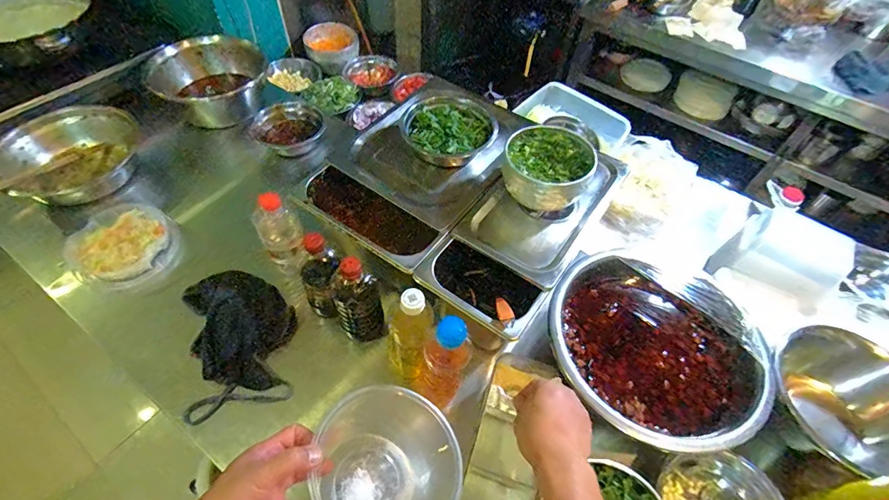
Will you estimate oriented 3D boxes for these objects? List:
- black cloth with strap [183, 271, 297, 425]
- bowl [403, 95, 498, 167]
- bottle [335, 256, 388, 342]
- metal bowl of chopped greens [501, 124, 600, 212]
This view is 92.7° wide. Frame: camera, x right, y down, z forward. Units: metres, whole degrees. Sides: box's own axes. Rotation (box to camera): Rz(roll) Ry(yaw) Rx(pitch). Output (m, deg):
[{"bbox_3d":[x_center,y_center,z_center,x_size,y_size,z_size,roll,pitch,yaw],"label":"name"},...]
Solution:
[{"bbox_3d":[-0.319,0.129,0.669,0.163,0.031,0.239,-14,56,-13],"label":"black cloth with strap"},{"bbox_3d":[0.011,-0.214,0.751,0.161,0.051,0.128,10,54,4],"label":"bowl"},{"bbox_3d":[-0.130,0.076,0.640,0.066,0.159,0.060,-14,56,-13],"label":"bottle"},{"bbox_3d":[0.166,-0.127,0.689,0.139,0.077,0.149,1,54,-2],"label":"metal bowl of chopped greens"}]

